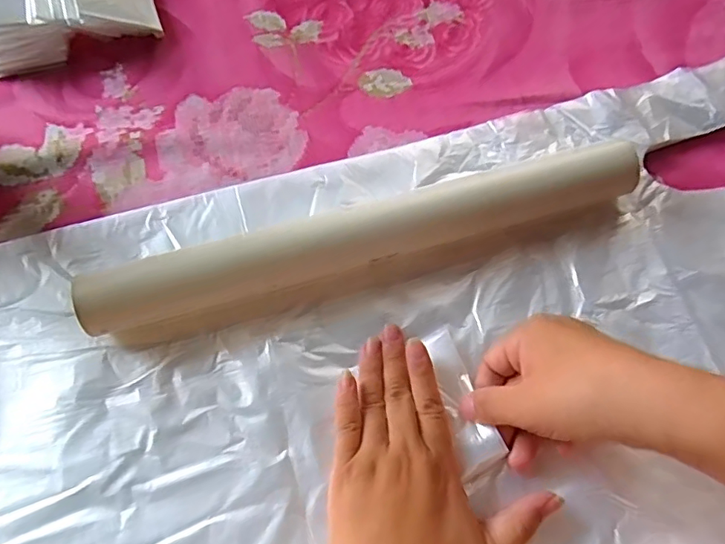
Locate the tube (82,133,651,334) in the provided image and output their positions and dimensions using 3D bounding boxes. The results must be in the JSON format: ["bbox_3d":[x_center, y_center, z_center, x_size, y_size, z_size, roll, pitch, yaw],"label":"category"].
[{"bbox_3d":[0.004,-0.022,0.340,0.347,0.044,0.035,-14,67,-4],"label":"tube"}]

